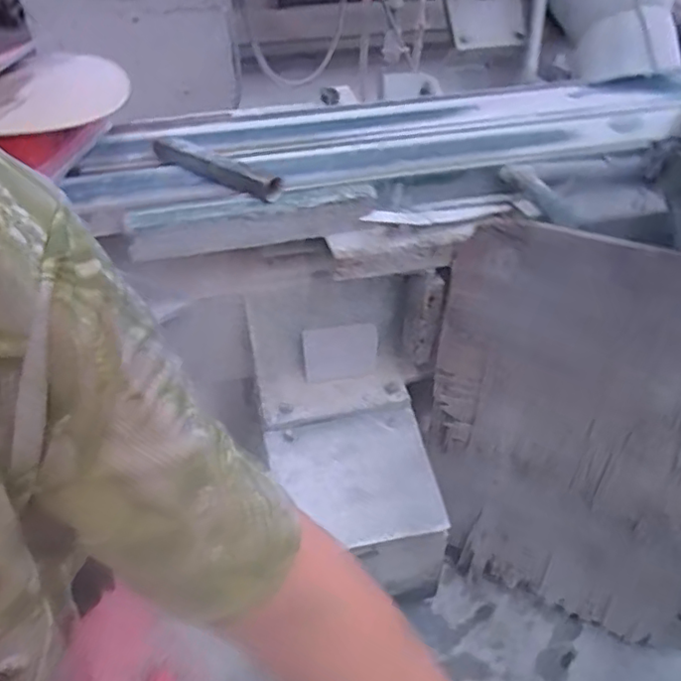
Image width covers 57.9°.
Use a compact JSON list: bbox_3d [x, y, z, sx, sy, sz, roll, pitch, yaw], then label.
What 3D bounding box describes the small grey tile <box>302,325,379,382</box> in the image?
[{"bbox_3d":[0.001,0.022,1.095,0.131,0.095,0.014,-5,21,2],"label":"small grey tile"}]

